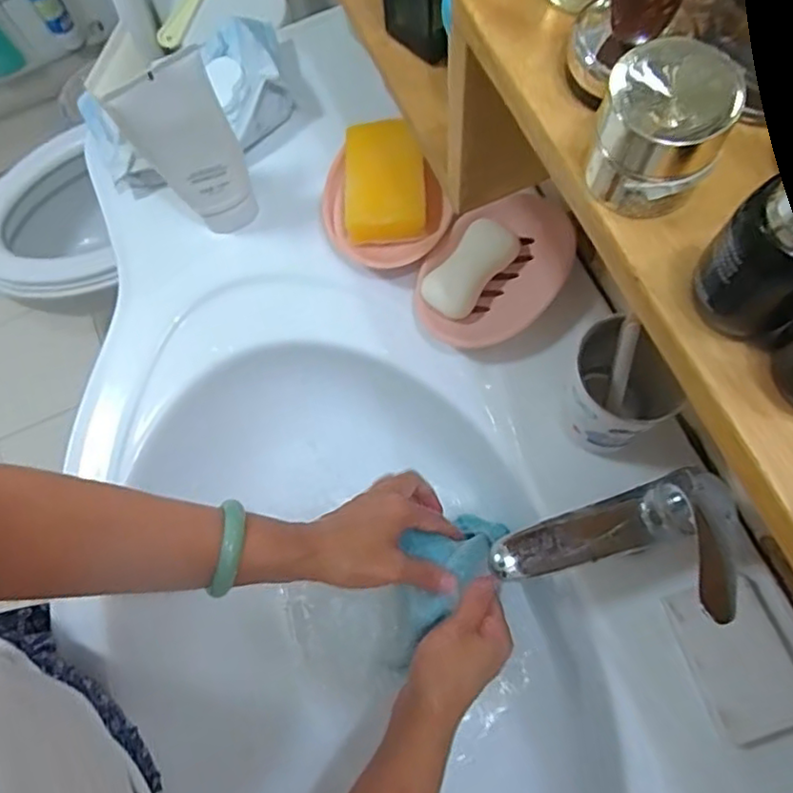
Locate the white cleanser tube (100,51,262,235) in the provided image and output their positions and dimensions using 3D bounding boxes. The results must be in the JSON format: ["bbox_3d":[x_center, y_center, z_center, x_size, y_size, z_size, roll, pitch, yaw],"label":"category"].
[{"bbox_3d":[-0.169,-0.198,0.538,0.076,0.174,0.039,-31,73,-6],"label":"white cleanser tube"}]

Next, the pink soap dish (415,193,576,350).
[{"bbox_3d":[0.084,-0.107,0.540,0.148,0.029,0.109,-42,74,-9],"label":"pink soap dish"}]

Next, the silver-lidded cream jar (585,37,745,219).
[{"bbox_3d":[0.085,-0.086,0.209,0.040,0.040,0.037,-1,73,4],"label":"silver-lidded cream jar"}]

